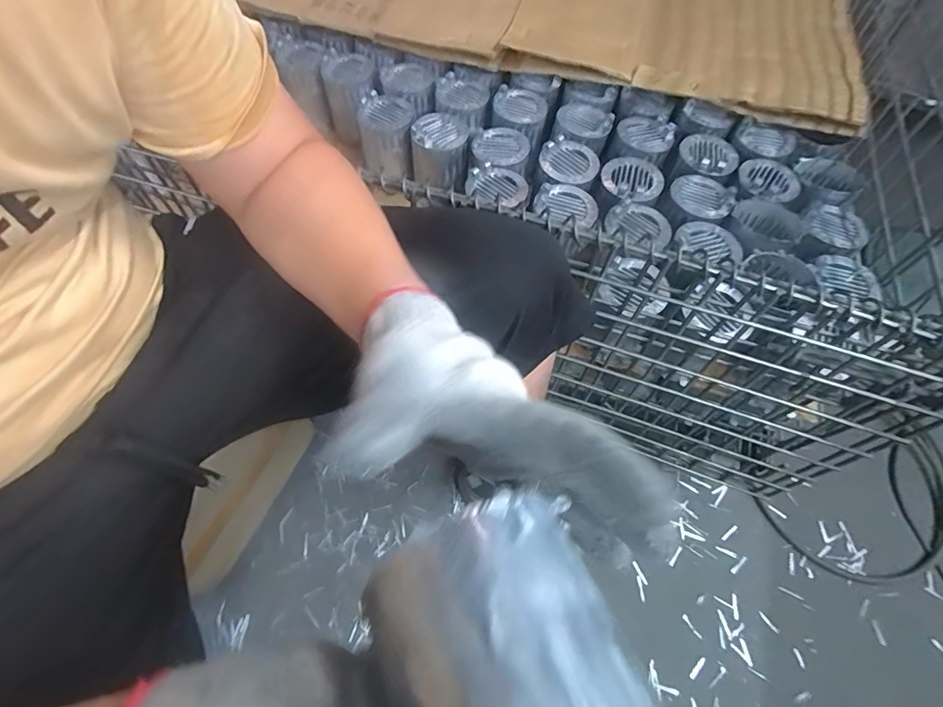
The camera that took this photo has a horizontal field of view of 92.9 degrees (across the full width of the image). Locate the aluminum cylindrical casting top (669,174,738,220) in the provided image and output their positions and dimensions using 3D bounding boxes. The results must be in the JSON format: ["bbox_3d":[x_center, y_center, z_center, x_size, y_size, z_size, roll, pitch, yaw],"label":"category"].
[{"bbox_3d":[0.317,-0.218,0.616,0.085,0.023,0.070,41,68,17],"label":"aluminum cylindrical casting top"}]

